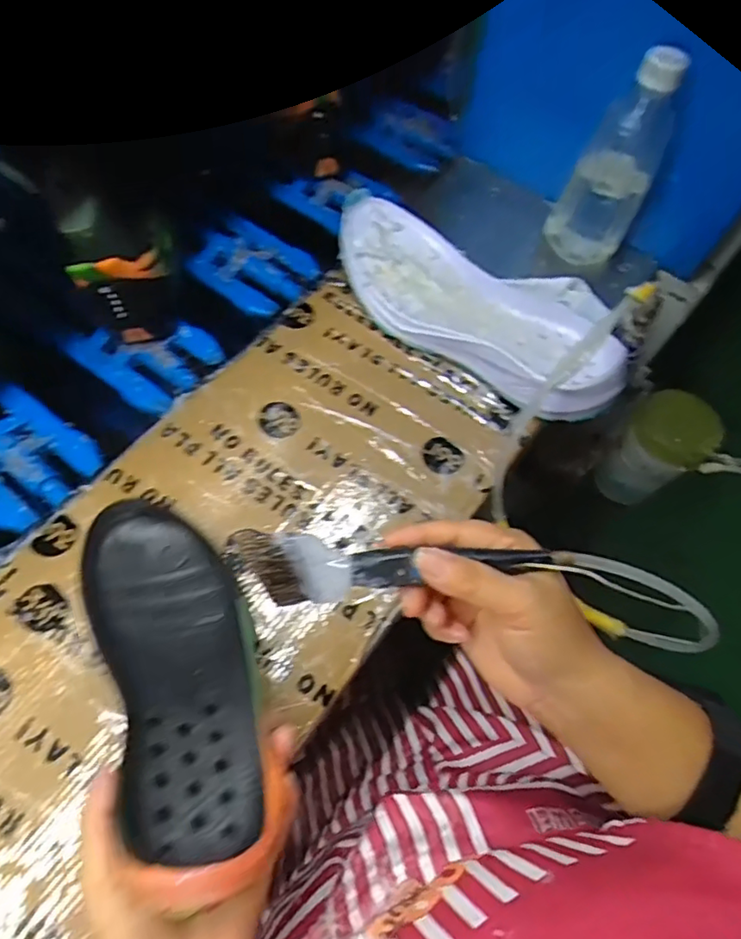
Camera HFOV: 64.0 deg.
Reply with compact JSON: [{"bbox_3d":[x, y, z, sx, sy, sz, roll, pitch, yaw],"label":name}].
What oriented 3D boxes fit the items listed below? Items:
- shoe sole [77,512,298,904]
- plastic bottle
[{"bbox_3d":[-0.107,0.109,0.340,0.085,0.038,0.235,-4,42,-29],"label":"shoe sole"},{"bbox_3d":[0.206,-0.258,0.508,0.051,0.185,0.059,-30,67,-16],"label":"plastic bottle"}]

